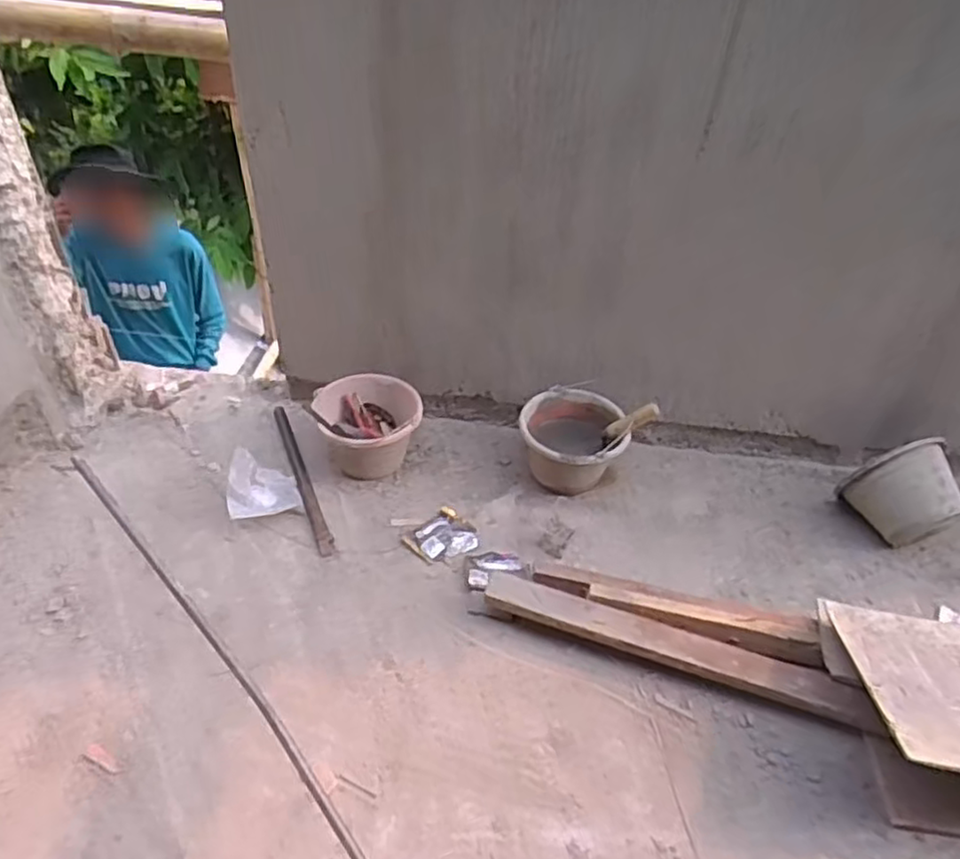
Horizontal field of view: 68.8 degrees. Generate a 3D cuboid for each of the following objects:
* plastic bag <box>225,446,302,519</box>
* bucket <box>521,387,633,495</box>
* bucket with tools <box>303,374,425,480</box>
[{"bbox_3d":[-0.454,0.115,1.465,0.144,0.118,0.135,-11,43,-16],"label":"plastic bag"},{"bbox_3d":[0.206,0.039,1.583,0.235,0.162,0.230,2,41,-2],"label":"bucket"},{"bbox_3d":[-0.255,-0.007,1.596,0.236,0.162,0.190,13,42,10],"label":"bucket with tools"}]

